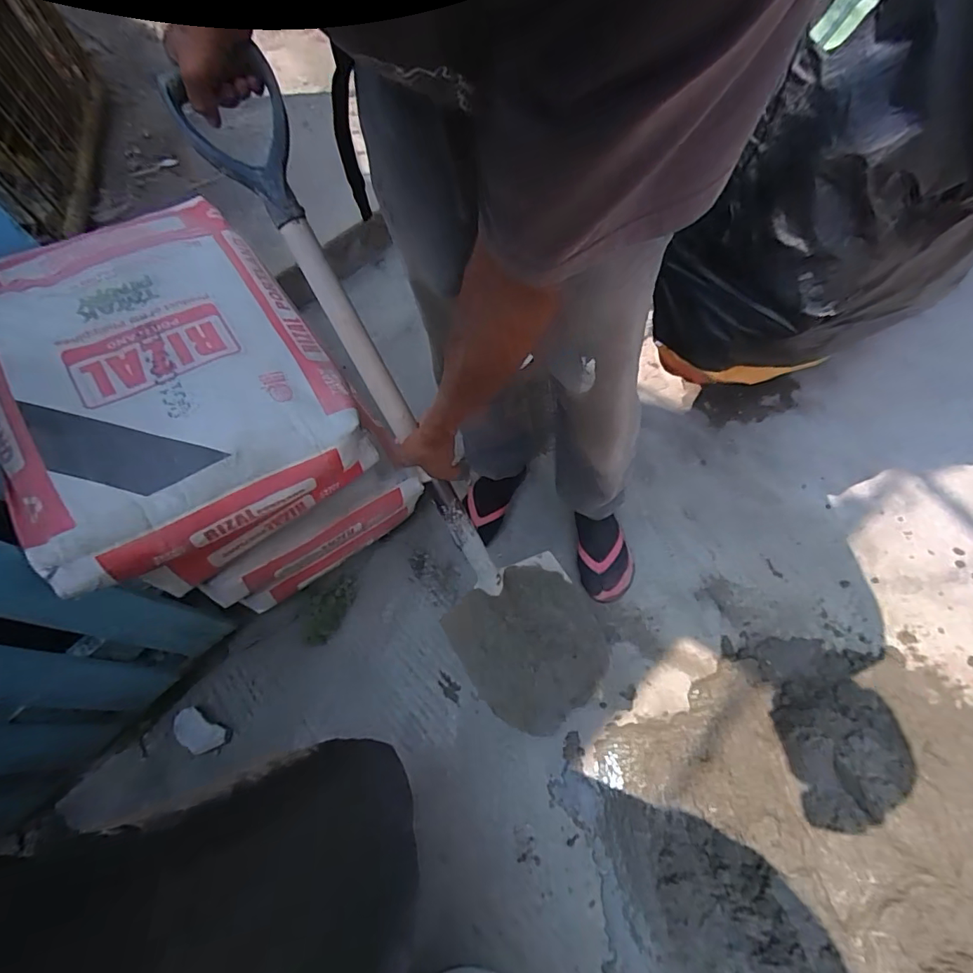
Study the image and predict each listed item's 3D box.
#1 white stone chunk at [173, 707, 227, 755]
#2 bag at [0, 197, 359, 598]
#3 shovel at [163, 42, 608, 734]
[{"bbox_3d":[-0.574,0.487,0.977,0.118,0.024,0.066,28,68,16],"label":"white stone chunk"},{"bbox_3d":[-0.483,-0.185,0.737,0.417,0.144,0.556,-32,66,-12],"label":"bag"},{"bbox_3d":[-0.069,-0.033,0.691,0.211,0.951,0.101,-31,22,-12],"label":"shovel"}]

